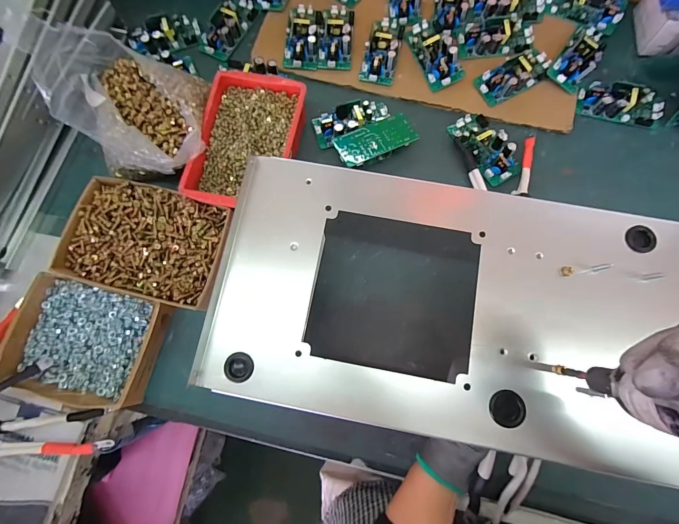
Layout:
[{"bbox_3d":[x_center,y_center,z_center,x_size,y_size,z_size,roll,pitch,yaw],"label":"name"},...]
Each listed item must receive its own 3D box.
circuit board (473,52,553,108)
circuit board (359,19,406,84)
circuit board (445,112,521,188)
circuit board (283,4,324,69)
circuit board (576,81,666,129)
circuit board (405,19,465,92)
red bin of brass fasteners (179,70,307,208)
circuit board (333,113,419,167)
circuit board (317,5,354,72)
[{"bbox_3d":[0.273,-0.290,0.504,0.116,0.026,0.050,-25,80,-4],"label":"circuit board"},{"bbox_3d":[0.069,-0.345,0.518,0.052,0.031,0.117,12,80,3],"label":"circuit board"},{"bbox_3d":[0.215,-0.171,0.482,0.056,0.028,0.116,-25,80,-4],"label":"circuit board"},{"bbox_3d":[-0.057,-0.369,0.528,0.055,0.027,0.116,5,79,2],"label":"circuit board"},{"bbox_3d":[0.430,-0.239,0.491,0.114,0.028,0.056,16,80,4],"label":"circuit board"},{"bbox_3d":[0.152,-0.335,0.512,0.061,0.033,0.119,-22,79,-3],"label":"circuit board"},{"bbox_3d":[-0.125,-0.171,0.472,0.132,0.060,0.205,9,79,3],"label":"red bin of brass fasteners"},{"bbox_3d":[0.053,-0.176,0.486,0.114,0.029,0.054,-24,80,-3],"label":"circuit board"},{"bbox_3d":[-0.005,-0.369,0.526,0.052,0.028,0.112,3,79,2],"label":"circuit board"}]

